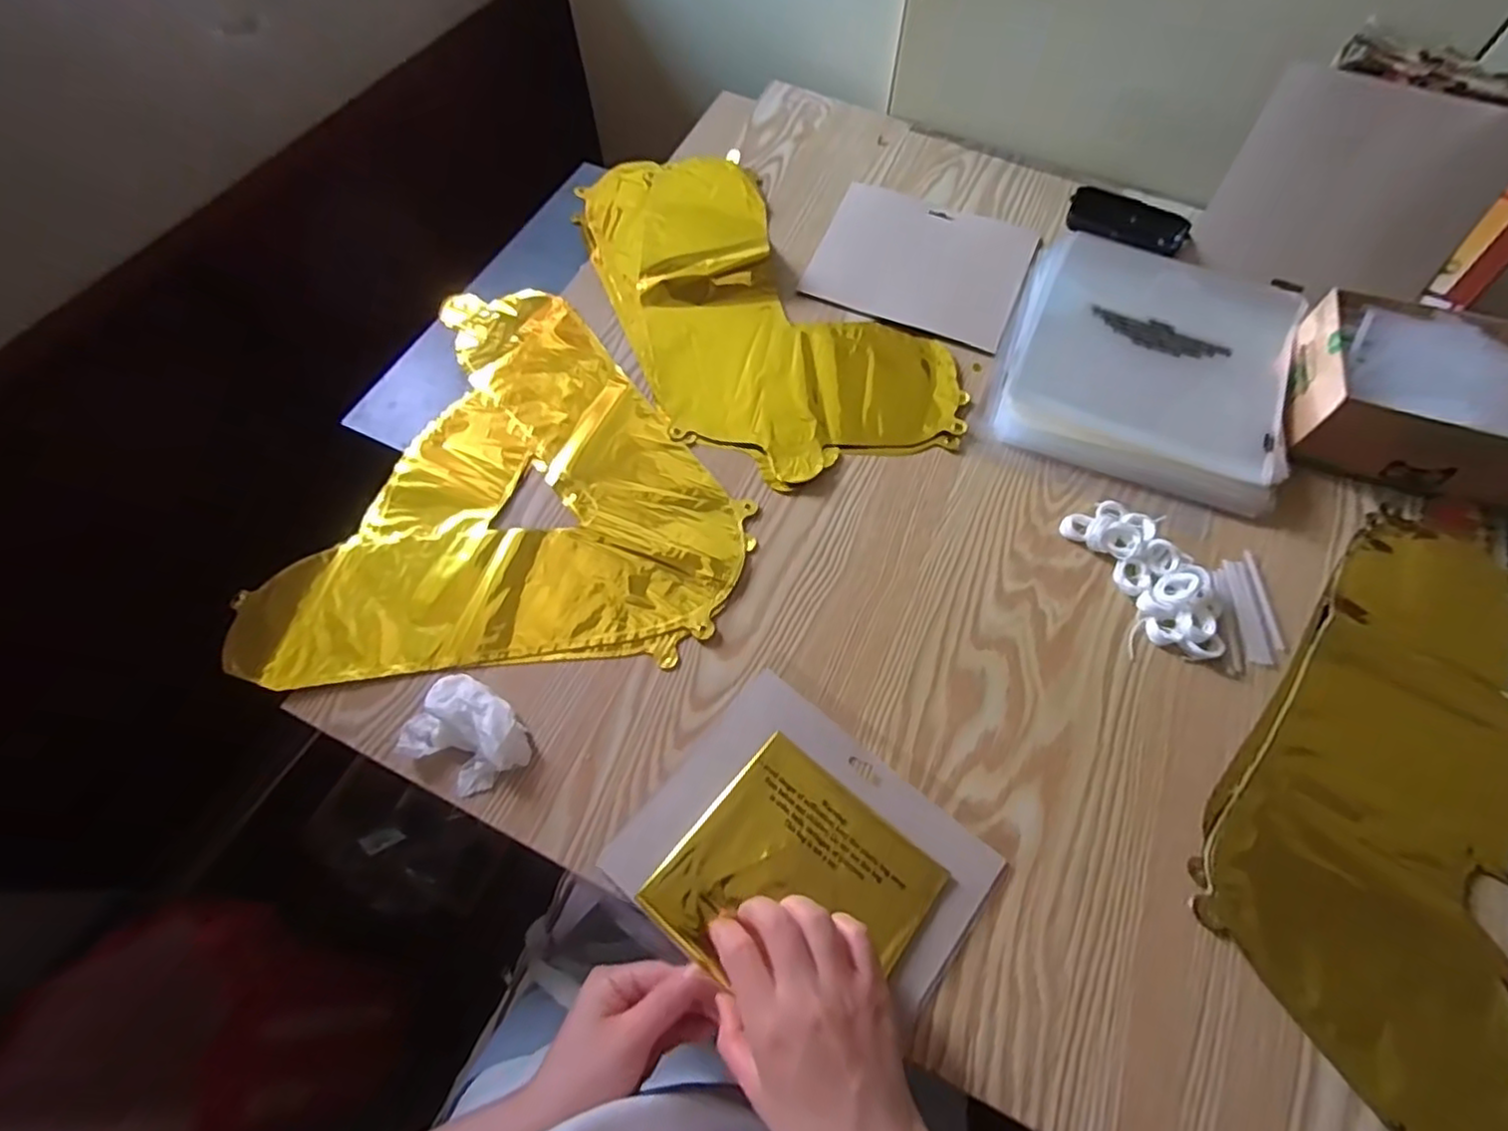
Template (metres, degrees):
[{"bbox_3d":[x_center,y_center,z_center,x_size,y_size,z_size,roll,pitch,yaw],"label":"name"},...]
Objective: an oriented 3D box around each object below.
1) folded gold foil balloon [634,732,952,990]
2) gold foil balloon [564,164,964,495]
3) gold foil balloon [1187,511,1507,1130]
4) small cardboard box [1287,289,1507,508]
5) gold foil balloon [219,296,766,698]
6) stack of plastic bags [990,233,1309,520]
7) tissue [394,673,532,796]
[{"bbox_3d":[0.026,0.195,0.404,0.137,0.005,0.131,37,69,16],"label":"folded gold foil balloon"},{"bbox_3d":[0.000,-0.251,0.610,0.237,0.014,0.404,-20,66,-10],"label":"gold foil balloon"},{"bbox_3d":[0.430,0.140,0.421,0.199,0.020,0.383,36,69,15],"label":"gold foil balloon"},{"bbox_3d":[0.520,-0.131,0.513,0.190,0.062,0.150,13,65,5],"label":"small cardboard box"},{"bbox_3d":[-0.189,-0.086,0.543,0.351,0.020,0.358,-1,64,-1],"label":"gold foil balloon"},{"bbox_3d":[0.333,-0.176,0.569,0.214,0.033,0.241,19,65,8],"label":"stack of plastic bags"},{"bbox_3d":[-0.185,0.109,0.429,0.078,0.028,0.059,30,67,13],"label":"tissue"}]

